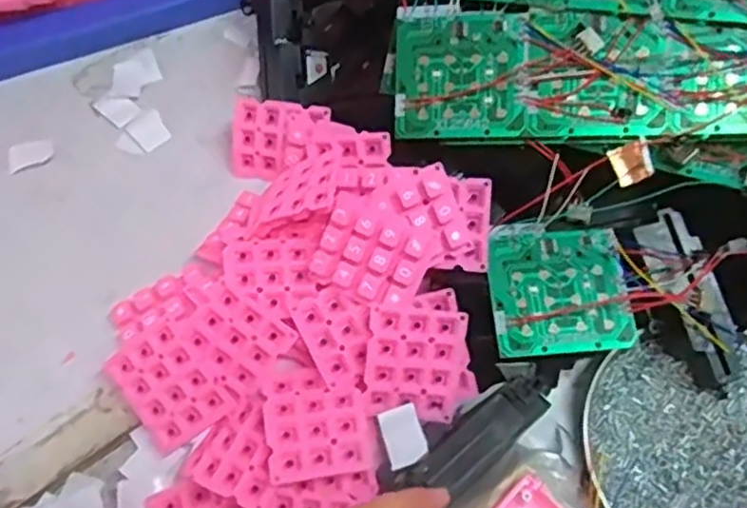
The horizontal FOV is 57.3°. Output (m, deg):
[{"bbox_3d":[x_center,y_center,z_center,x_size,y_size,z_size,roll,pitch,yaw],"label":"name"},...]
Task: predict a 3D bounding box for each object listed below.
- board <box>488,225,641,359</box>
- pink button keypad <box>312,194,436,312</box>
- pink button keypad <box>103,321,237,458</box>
[{"bbox_3d":[0.099,0.017,0.366,0.073,0.004,0.070,-5,67,-2],"label":"board"},{"bbox_3d":[-0.001,0.001,0.361,0.057,0.010,0.047,26,96,13],"label":"pink button keypad"},{"bbox_3d":[-0.110,0.072,0.362,0.048,0.006,0.059,-36,92,13],"label":"pink button keypad"}]

